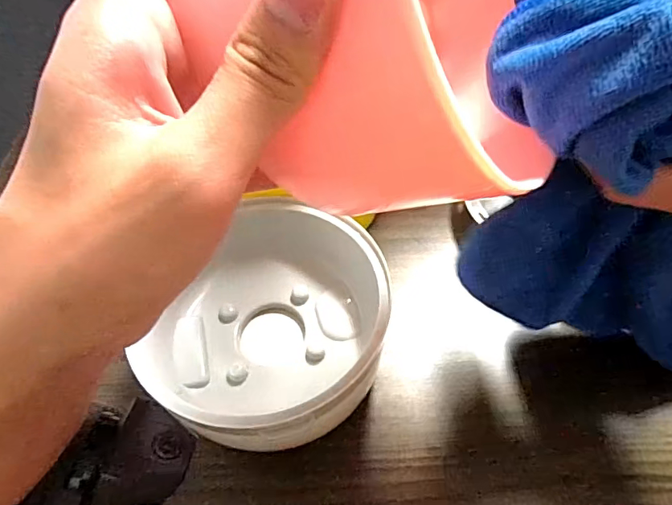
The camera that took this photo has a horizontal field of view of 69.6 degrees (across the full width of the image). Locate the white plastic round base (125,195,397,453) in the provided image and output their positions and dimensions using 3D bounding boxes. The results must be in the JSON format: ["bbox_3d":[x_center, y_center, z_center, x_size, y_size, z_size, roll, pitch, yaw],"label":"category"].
[{"bbox_3d":[-0.039,0.050,0.344,0.144,0.083,0.171,26,59,21],"label":"white plastic round base"}]

